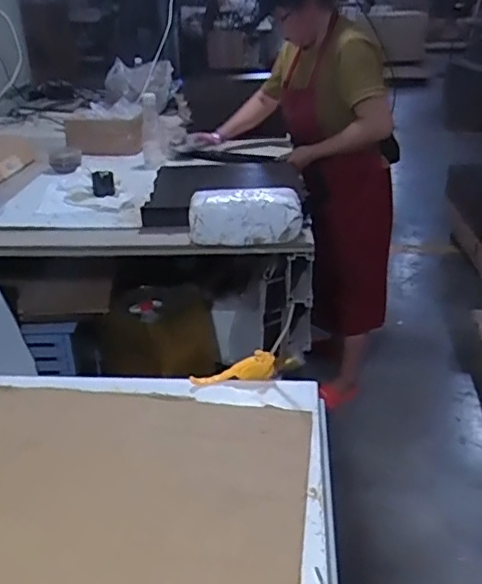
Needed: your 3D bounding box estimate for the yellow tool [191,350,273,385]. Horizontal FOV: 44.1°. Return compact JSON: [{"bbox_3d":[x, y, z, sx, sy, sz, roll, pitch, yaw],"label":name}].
[{"bbox_3d":[-0.012,0.116,0.904,0.126,0.040,0.023,-7,28,-11],"label":"yellow tool"}]

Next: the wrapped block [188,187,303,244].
[{"bbox_3d":[0.012,-0.176,1.354,0.245,0.098,0.107,1,28,5],"label":"wrapped block"}]

